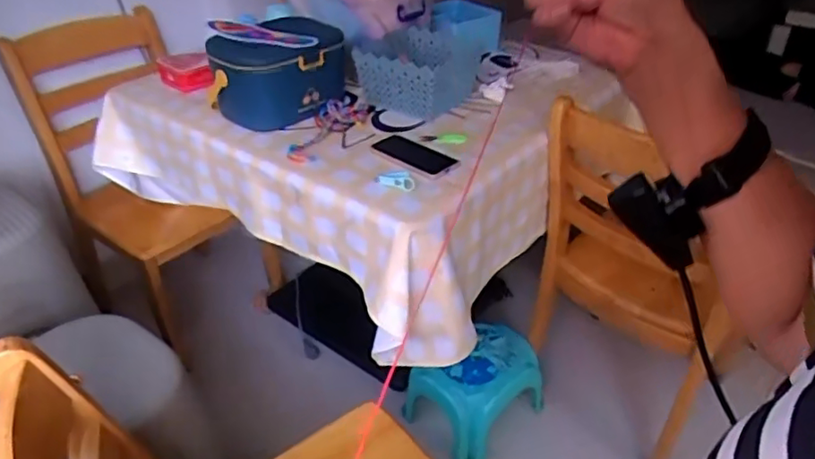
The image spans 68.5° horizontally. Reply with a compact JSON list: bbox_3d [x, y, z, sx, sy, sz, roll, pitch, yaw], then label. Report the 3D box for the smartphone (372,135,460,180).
[{"bbox_3d":[0.011,-0.143,1.151,0.095,0.010,0.192,-23,37,-33],"label":"smartphone"}]

